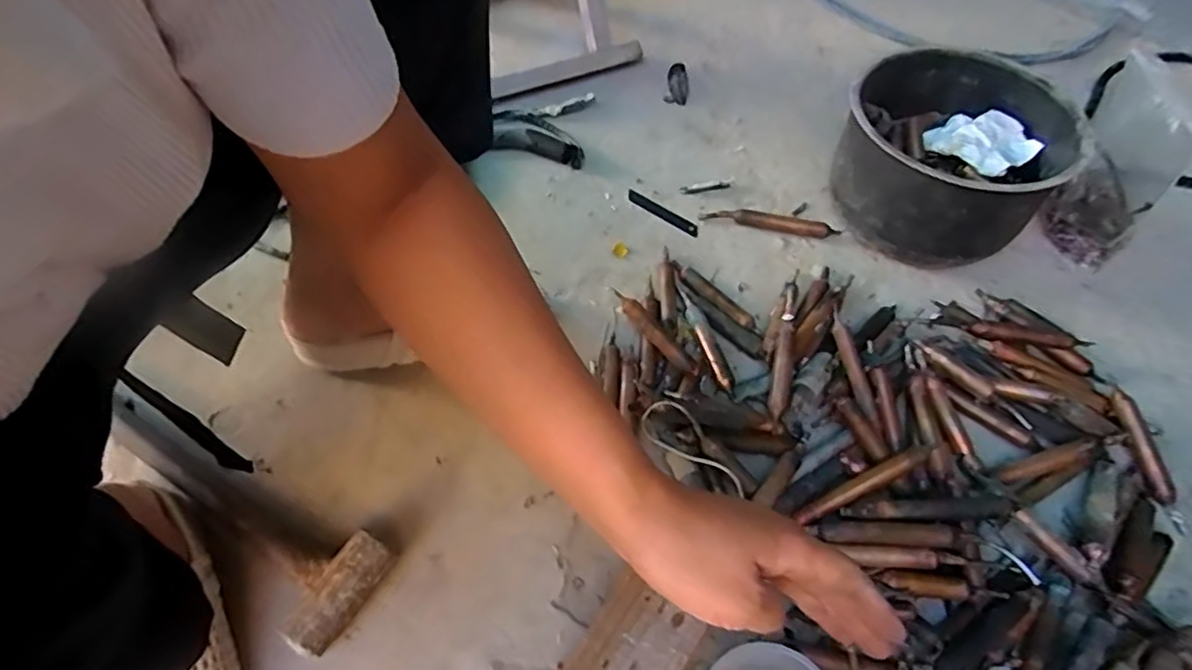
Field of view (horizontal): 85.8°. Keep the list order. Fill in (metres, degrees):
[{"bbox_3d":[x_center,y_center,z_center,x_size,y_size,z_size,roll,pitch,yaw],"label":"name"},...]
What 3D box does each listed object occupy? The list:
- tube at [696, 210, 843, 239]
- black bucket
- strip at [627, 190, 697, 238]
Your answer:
[{"bbox_3d":[0.204,-0.132,0.754,0.157,0.017,0.018,12,60,8],"label":"tube"},{"bbox_3d":[0.382,-0.190,0.719,0.218,0.145,0.229,0,59,0],"label":"black bucket"},{"bbox_3d":[0.080,-0.146,0.773,0.098,0.004,0.017,32,73,15],"label":"strip"}]

